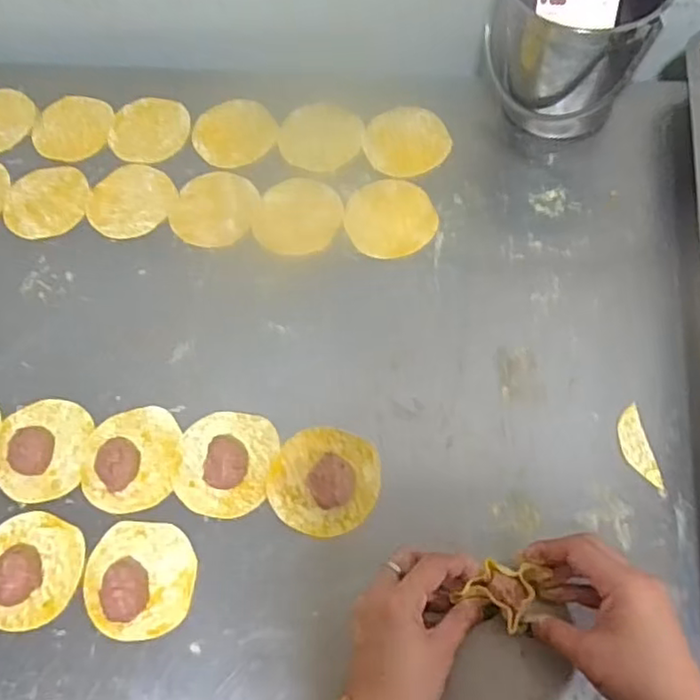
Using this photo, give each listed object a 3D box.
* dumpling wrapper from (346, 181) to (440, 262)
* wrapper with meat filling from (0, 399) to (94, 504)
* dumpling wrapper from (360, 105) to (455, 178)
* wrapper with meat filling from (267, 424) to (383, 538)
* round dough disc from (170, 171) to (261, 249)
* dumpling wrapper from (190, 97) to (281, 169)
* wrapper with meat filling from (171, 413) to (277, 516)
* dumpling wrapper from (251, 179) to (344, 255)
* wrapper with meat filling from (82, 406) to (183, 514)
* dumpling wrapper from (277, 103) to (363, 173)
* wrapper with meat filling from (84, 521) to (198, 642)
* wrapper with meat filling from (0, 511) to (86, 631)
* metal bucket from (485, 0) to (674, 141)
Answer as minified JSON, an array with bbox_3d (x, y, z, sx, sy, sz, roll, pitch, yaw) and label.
[{"bbox_3d":[0.036,-0.121,0.594,0.078,0.004,0.082,-1,66,3],"label":"dumpling wrapper"},{"bbox_3d":[-0.248,0.078,0.527,0.072,0.014,0.084,-6,66,1],"label":"wrapper with meat filling"},{"bbox_3d":[0.055,-0.200,0.629,0.081,0.005,0.078,0,71,0],"label":"dumpling wrapper"},{"bbox_3d":[-0.020,0.096,0.492,0.081,0.022,0.079,-1,66,3],"label":"wrapper with meat filling"},{"bbox_3d":[-0.126,-0.133,0.615,0.082,0.004,0.083,-3,63,6],"label":"round dough disc"},{"bbox_3d":[-0.115,-0.217,0.653,0.080,0.006,0.080,-2,70,7],"label":"dumpling wrapper"},{"bbox_3d":[-0.098,0.085,0.503,0.074,0.021,0.081,7,67,6],"label":"wrapper with meat filling"},{"bbox_3d":[-0.047,-0.124,0.599,0.080,0.004,0.083,-1,66,3],"label":"dumpling wrapper"},{"bbox_3d":[-0.174,0.081,0.510,0.077,0.027,0.082,-1,66,3],"label":"wrapper with meat filling"},{"bbox_3d":[-0.029,-0.210,0.637,0.078,0.004,0.084,-1,66,3],"label":"dumpling wrapper"},{"bbox_3d":[-0.155,0.164,0.470,0.079,0.023,0.079,-1,66,3],"label":"wrapper with meat filling"},{"bbox_3d":[-0.242,0.162,0.482,0.077,0.018,0.080,-1,66,3],"label":"wrapper with meat filling"},{"bbox_3d":[0.198,-0.262,0.577,0.133,0.131,0.112,-7,66,0],"label":"metal bucket"}]

